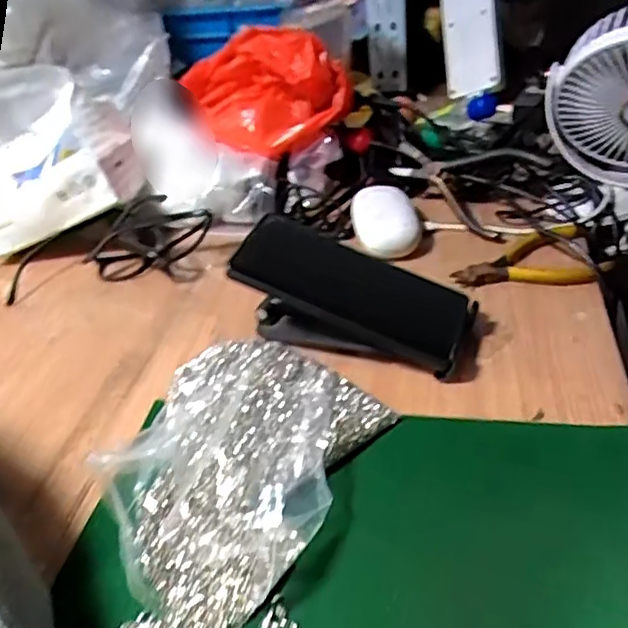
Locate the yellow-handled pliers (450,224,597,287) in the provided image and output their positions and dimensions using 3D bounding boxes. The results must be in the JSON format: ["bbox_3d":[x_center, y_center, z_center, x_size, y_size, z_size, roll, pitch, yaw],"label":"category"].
[{"bbox_3d":[0.171,-0.050,0.522,0.107,0.016,0.078,-2,36,8],"label":"yellow-handled pliers"}]

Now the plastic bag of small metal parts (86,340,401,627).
[{"bbox_3d":[-0.048,0.082,0.361,0.130,0.037,0.170,14,41,27],"label":"plastic bag of small metal parts"}]

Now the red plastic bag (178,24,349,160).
[{"bbox_3d":[-0.066,-0.231,0.647,0.198,0.106,0.062,15,42,28],"label":"red plastic bag"}]

